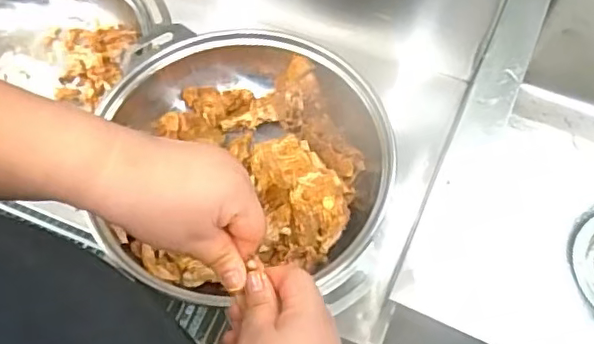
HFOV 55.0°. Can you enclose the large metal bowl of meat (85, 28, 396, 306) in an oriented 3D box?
[{"bbox_3d":[-0.044,-0.010,0.625,0.281,0.081,0.301,0,63,1],"label":"large metal bowl of meat"}]

